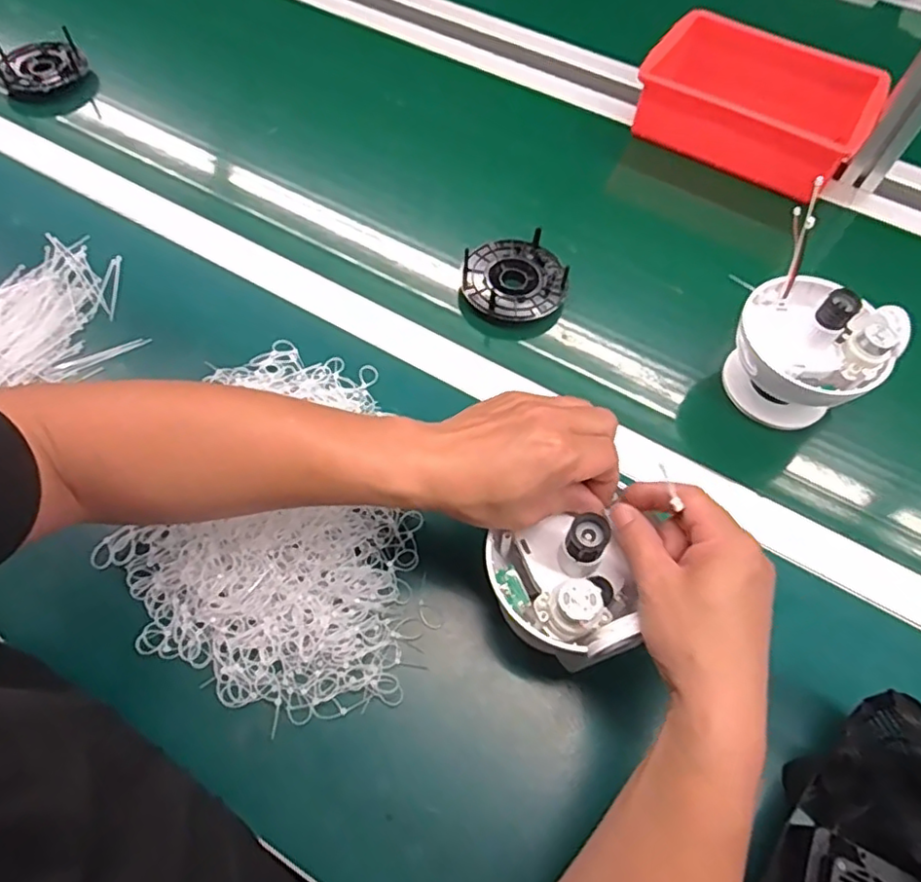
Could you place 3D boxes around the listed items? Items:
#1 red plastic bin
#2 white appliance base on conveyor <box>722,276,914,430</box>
[{"bbox_3d":[0.335,-0.380,0.710,0.243,0.091,0.159,30,63,14],"label":"red plastic bin"},{"bbox_3d":[0.290,-0.081,0.511,0.111,0.116,0.100,27,63,13],"label":"white appliance base on conveyor"}]

